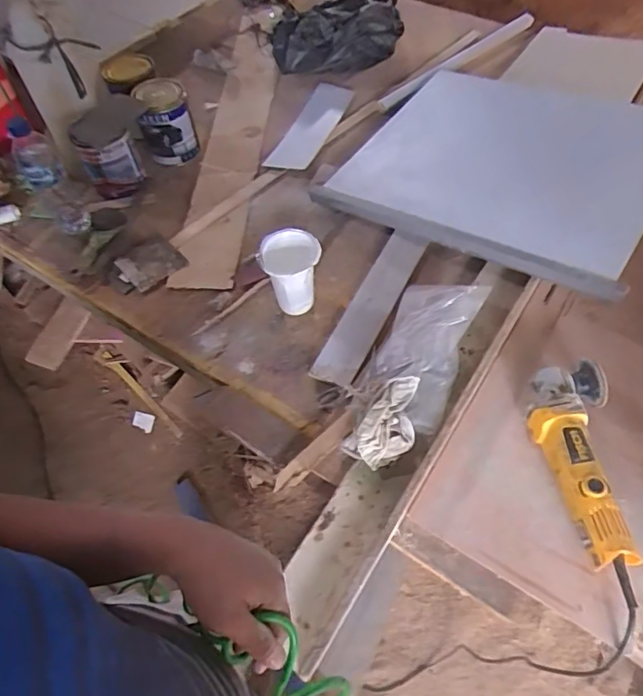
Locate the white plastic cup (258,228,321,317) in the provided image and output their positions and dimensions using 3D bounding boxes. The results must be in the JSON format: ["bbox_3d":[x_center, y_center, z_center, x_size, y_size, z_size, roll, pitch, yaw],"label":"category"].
[{"bbox_3d":[-0.048,-0.115,0.828,0.090,0.120,0.085,-1,59,1],"label":"white plastic cup"}]

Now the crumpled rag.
[{"bbox_3d":[0.089,0.102,0.712,0.084,0.081,0.116,39,68,22],"label":"crumpled rag"}]

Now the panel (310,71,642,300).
[{"bbox_3d":[0.350,-0.365,0.983,0.545,0.059,0.497,25,66,25],"label":"panel"}]

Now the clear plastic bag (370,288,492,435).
[{"bbox_3d":[0.157,-0.002,0.800,0.124,0.045,0.267,21,62,14],"label":"clear plastic bag"}]

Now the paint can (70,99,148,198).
[{"bbox_3d":[-0.406,-0.384,1.016,0.111,0.142,0.137,-13,60,-6],"label":"paint can"}]

